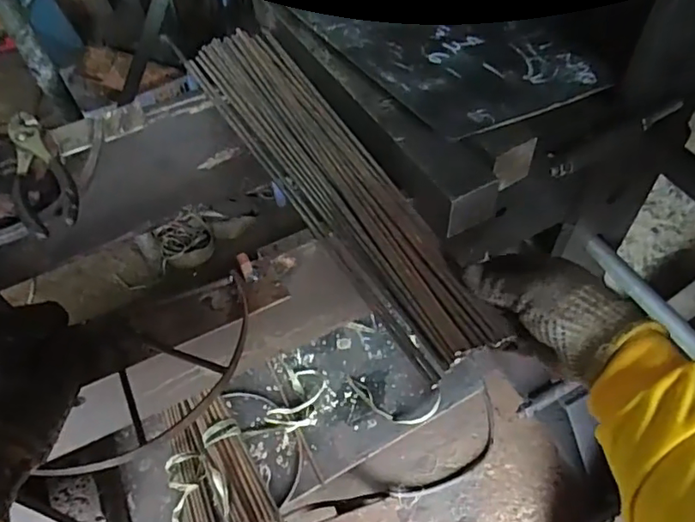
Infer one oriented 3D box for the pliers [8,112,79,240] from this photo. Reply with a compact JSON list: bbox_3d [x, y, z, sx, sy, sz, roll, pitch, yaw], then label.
[{"bbox_3d":[-0.314,-0.089,0.553,0.053,0.015,0.189,-32,57,-17],"label":"pliers"}]

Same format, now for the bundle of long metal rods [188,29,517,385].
[{"bbox_3d":[-0.023,-0.096,0.550,0.100,0.028,0.484,-26,56,-14],"label":"bundle of long metal rods"}]

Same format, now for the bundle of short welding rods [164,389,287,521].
[{"bbox_3d":[-0.231,0.370,0.920,0.168,0.037,0.278,-28,56,-15],"label":"bundle of short welding rods"}]

